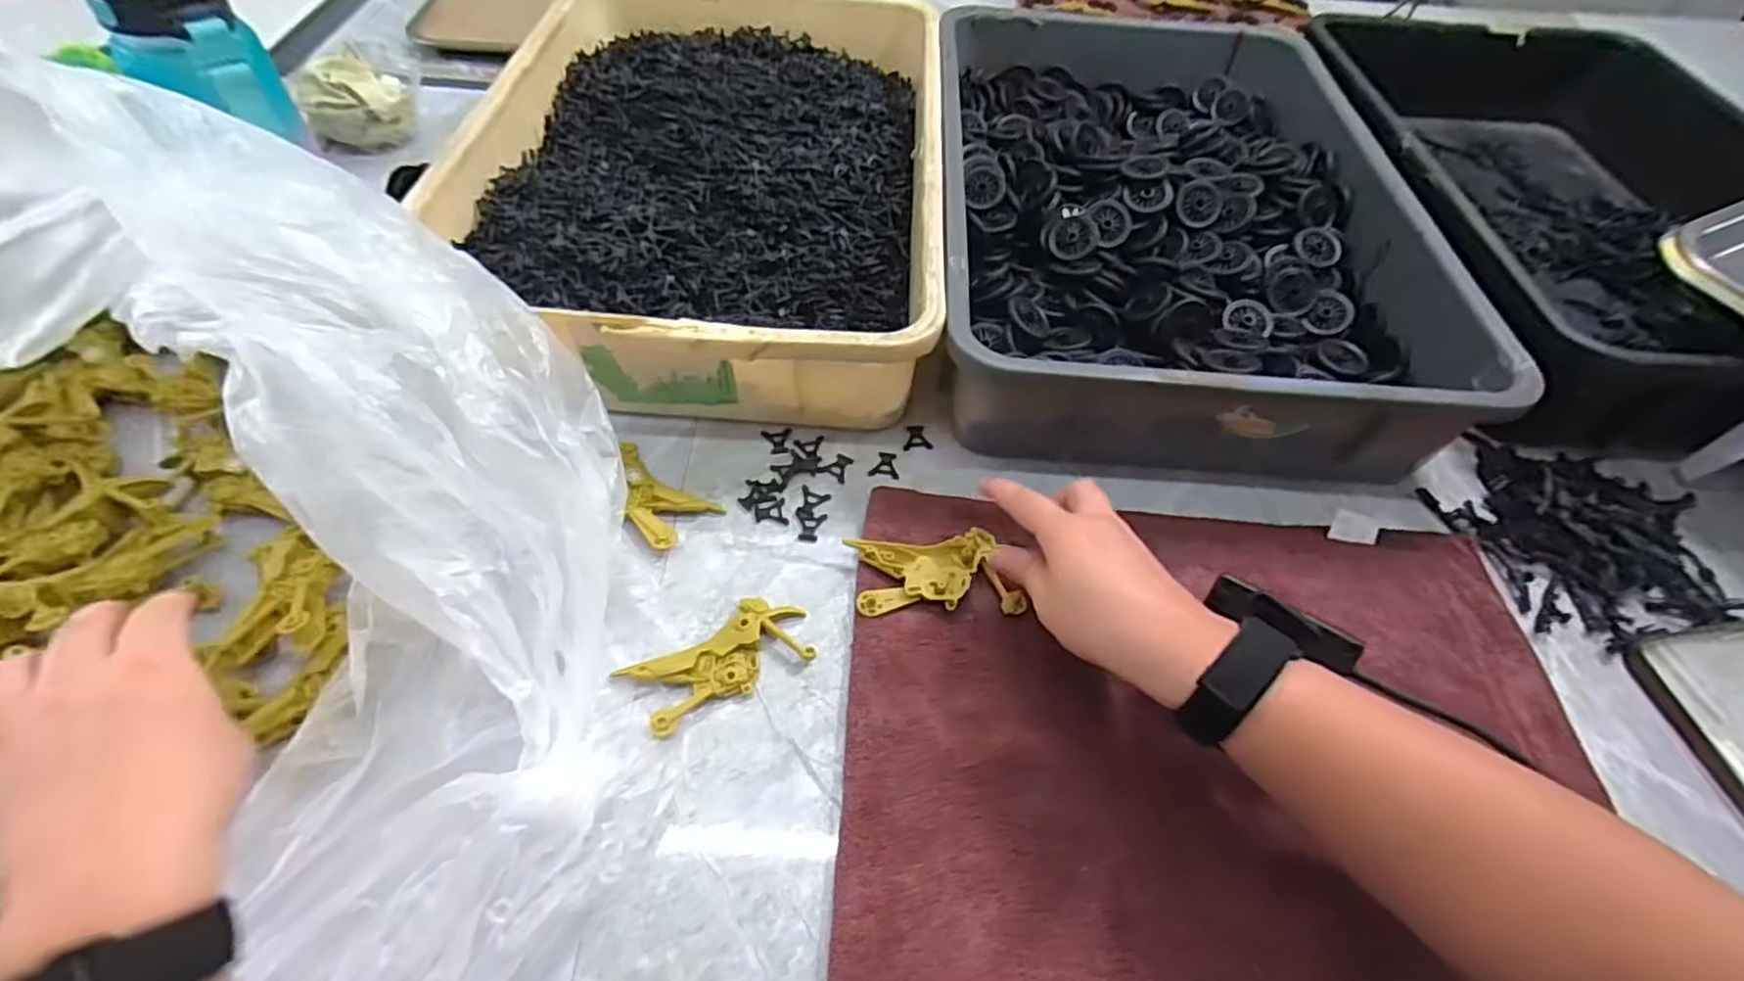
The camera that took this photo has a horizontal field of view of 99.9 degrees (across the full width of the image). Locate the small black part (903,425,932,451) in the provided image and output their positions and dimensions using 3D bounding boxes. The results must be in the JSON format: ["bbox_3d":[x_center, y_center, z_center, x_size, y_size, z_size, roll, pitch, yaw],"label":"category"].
[{"bbox_3d":[0.032,-0.037,0.515,0.020,0.005,0.021,-2,53,-5],"label":"small black part"}]

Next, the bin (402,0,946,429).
[{"bbox_3d":[-0.125,-0.265,0.615,0.351,0.098,0.512,2,53,-1],"label":"bin"}]

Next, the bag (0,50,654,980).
[{"bbox_3d":[-0.379,0.040,0.305,0.515,0.207,0.469,-22,57,-18],"label":"bag"}]

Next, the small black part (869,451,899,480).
[{"bbox_3d":[0.009,-0.018,0.498,0.020,0.004,0.022,7,53,2],"label":"small black part"}]

